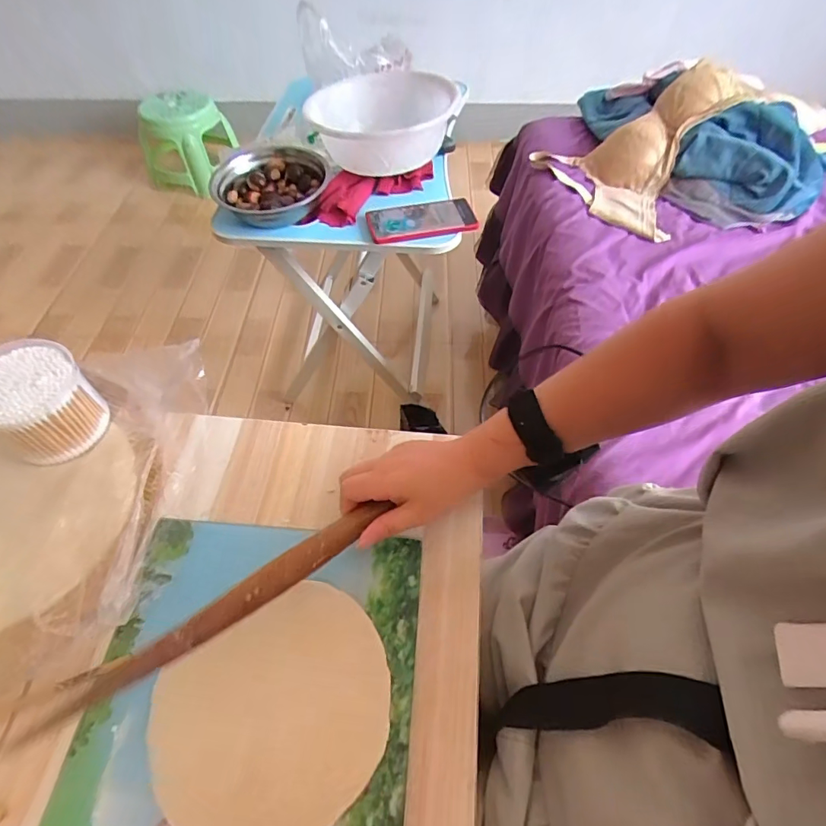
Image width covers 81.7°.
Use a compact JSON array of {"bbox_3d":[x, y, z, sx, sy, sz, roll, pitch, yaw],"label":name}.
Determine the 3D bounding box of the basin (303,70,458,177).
[{"bbox_3d":[-0.037,-0.461,0.770,0.223,0.103,0.246,-14,55,-9],"label":"basin"}]

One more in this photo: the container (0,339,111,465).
[{"bbox_3d":[-0.364,-0.011,0.465,0.103,0.077,0.089,35,62,23],"label":"container"}]

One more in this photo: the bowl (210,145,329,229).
[{"bbox_3d":[-0.230,-0.366,0.765,0.166,0.057,0.165,0,54,0],"label":"bowl"}]

